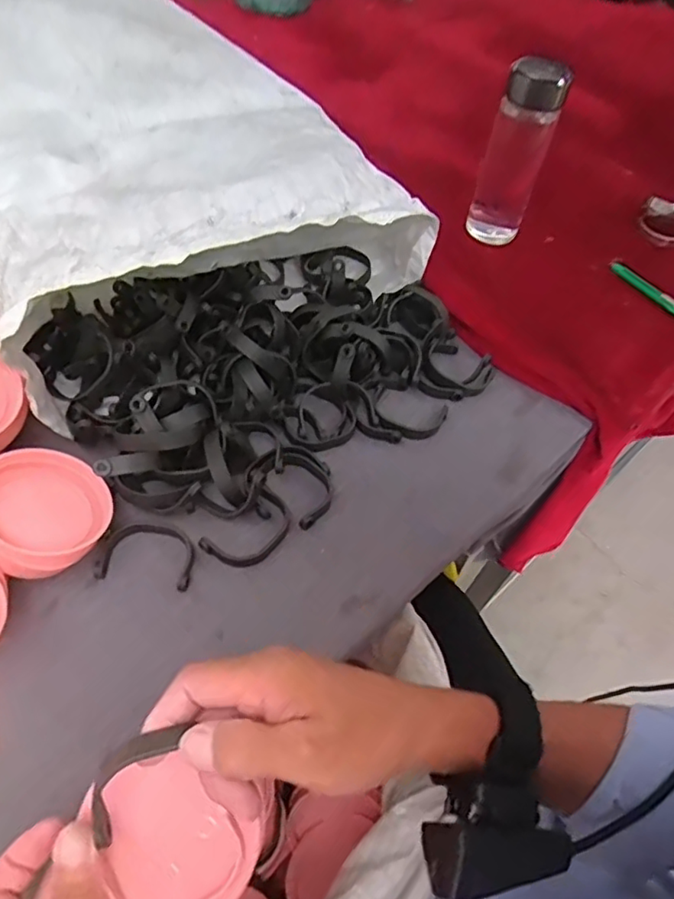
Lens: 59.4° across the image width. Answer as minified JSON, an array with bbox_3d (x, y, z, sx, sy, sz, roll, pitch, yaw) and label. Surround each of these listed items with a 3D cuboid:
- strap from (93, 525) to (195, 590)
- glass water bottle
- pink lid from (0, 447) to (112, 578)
[{"bbox_3d":[-0.154,0.082,0.484,0.075,0.016,0.055,9,52,1],"label":"strap"},{"bbox_3d":[0.233,-0.390,0.770,0.074,0.217,0.063,16,53,7],"label":"glass water bottle"},{"bbox_3d":[-0.229,0.043,0.457,0.097,0.023,0.103,40,45,-4],"label":"pink lid"}]

